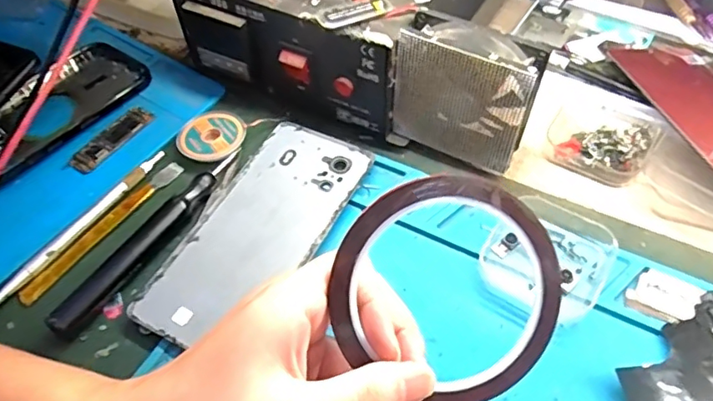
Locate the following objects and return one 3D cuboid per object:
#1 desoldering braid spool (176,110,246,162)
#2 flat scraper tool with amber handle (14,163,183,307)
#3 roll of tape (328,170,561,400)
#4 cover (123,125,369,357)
[{"bbox_3d":[-0.098,-0.044,0.376,0.045,0.008,0.040,-12,54,-5],"label":"desoldering braid spool"},{"bbox_3d":[-0.155,0.017,0.343,0.011,0.006,0.120,30,61,23],"label":"flat scraper tool with amber handle"},{"bbox_3d":[0.040,0.036,0.233,0.097,0.004,0.090,0,94,-7],"label":"roll of tape"},{"bbox_3d":[-0.057,0.016,0.332,0.070,0.005,0.162,24,59,19],"label":"cover"}]

